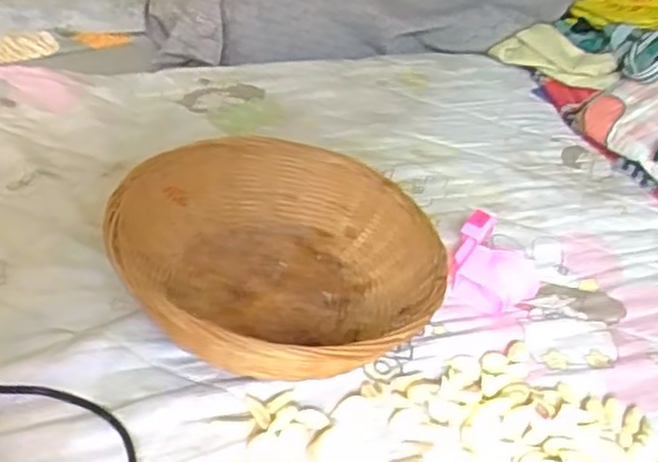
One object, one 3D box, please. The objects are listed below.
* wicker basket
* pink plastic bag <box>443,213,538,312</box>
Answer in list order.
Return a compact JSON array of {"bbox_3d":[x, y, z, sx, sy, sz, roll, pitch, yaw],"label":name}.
[{"bbox_3d":[-0.037,0.026,0.587,0.237,0.079,0.233,1,37,-8],"label":"wicker basket"},{"bbox_3d":[0.142,0.028,0.653,0.070,0.043,0.069,18,38,15],"label":"pink plastic bag"}]

